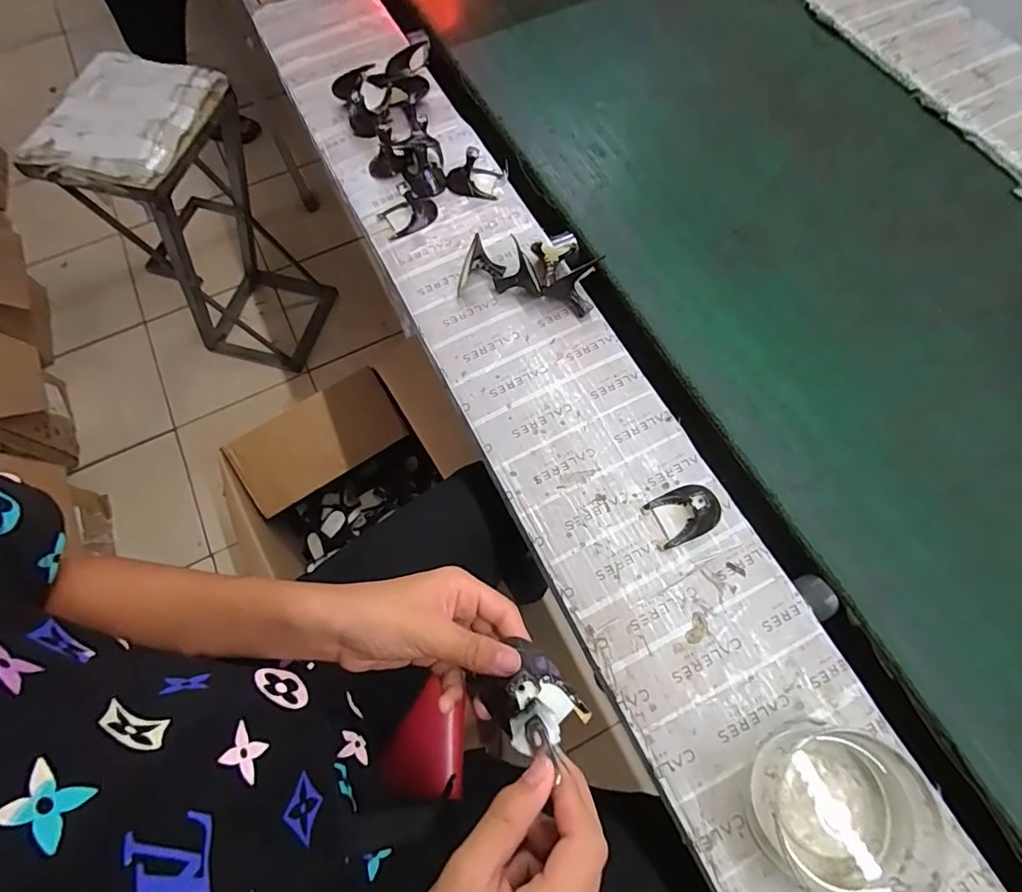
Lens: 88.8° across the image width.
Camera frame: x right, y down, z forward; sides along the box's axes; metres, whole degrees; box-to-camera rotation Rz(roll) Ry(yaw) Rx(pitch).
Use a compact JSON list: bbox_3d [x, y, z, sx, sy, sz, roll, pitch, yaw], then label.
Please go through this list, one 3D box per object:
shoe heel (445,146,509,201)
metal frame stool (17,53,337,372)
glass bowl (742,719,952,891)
[{"bbox_3d":[-0.045,-0.355,0.668,0.079,0.045,0.057,4,67,1],"label":"shoe heel"},{"bbox_3d":[-0.718,-0.516,1.284,0.302,0.667,0.356,18,70,8],"label":"metal frame stool"},{"bbox_3d":[0.247,0.279,0.396,0.109,0.061,0.111,0,67,0],"label":"glass bowl"}]

